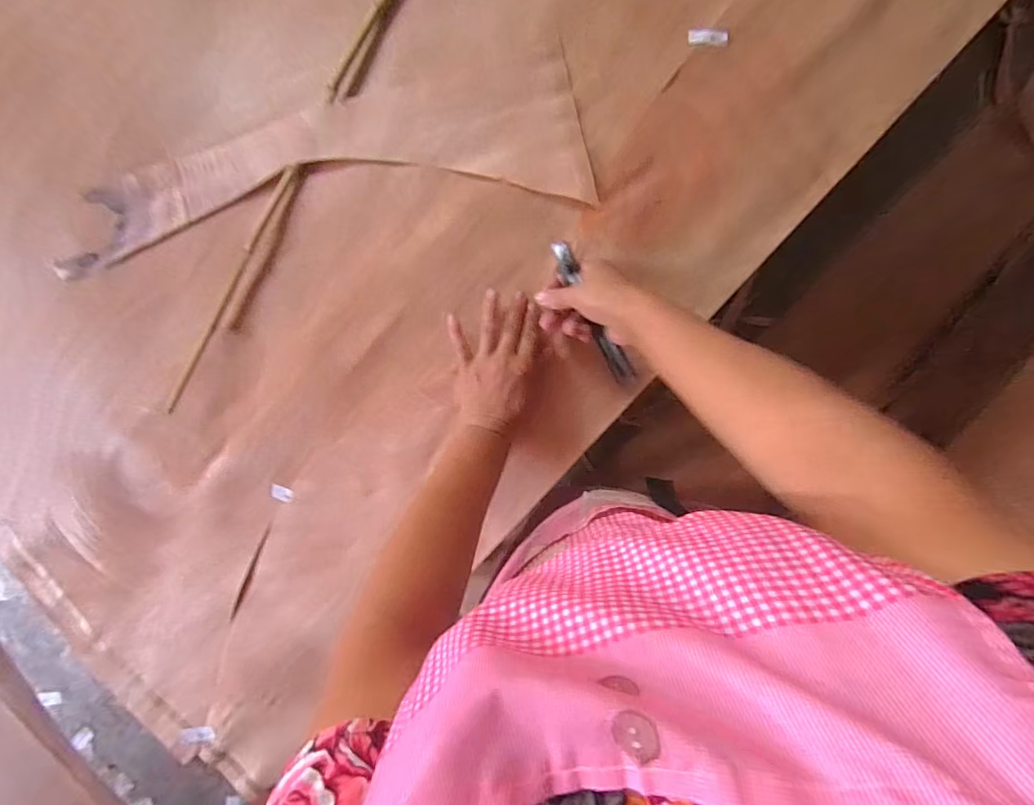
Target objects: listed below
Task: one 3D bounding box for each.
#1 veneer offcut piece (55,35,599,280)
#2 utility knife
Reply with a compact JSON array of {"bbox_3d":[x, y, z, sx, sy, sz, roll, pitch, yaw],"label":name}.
[{"bbox_3d":[-0.209,-0.264,0.516,0.561,0.011,0.161,-7,89,4],"label":"veneer offcut piece"},{"bbox_3d":[0.076,-0.090,0.480,0.020,0.022,0.158,-26,89,2],"label":"utility knife"}]

